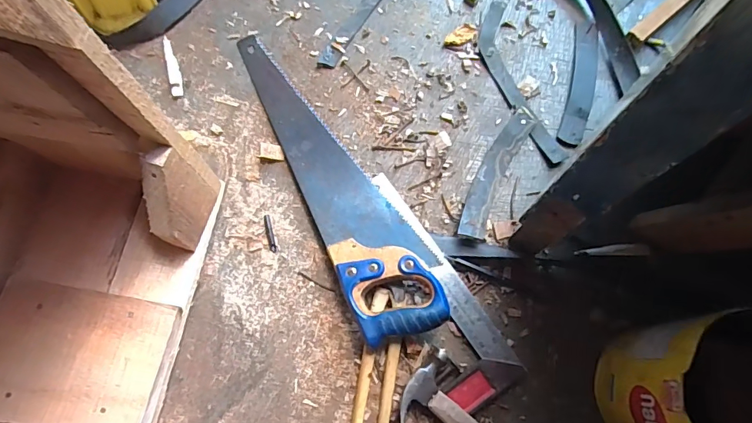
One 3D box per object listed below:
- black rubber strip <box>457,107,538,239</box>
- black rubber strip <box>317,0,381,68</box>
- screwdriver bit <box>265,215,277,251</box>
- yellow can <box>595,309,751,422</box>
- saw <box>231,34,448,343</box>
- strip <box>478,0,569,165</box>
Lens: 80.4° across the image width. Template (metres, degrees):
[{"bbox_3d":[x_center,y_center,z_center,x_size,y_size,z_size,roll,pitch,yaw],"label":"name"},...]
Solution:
[{"bbox_3d":[0.161,-0.055,0.603,0.042,0.026,0.206,26,75,8],"label":"black rubber strip"},{"bbox_3d":[-0.021,-0.305,0.688,0.028,0.006,0.218,30,76,9],"label":"black rubber strip"},{"bbox_3d":[-0.140,0.029,0.584,0.009,0.004,0.051,-15,74,-4],"label":"screwdriver bit"},{"bbox_3d":[0.314,0.183,0.442,0.138,0.147,0.131,0,73,0],"label":"yellow can"},{"bbox_3d":[-0.052,-0.064,0.591,0.118,0.047,0.474,-23,74,-7],"label":"saw"},{"bbox_3d":[0.206,-0.233,0.665,0.098,0.007,0.348,-3,73,-1],"label":"strip"}]

